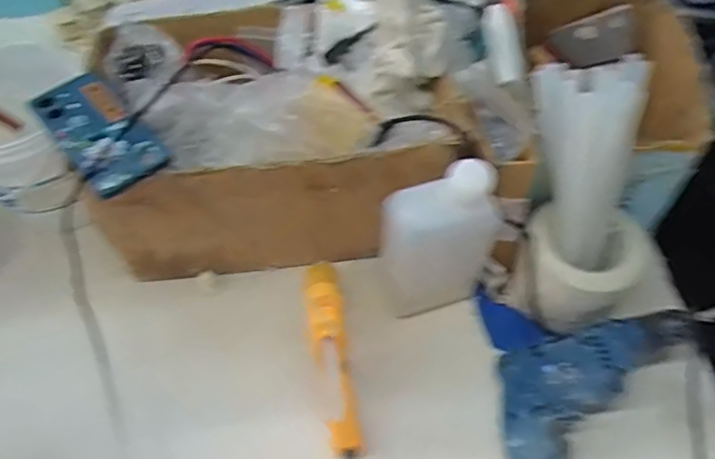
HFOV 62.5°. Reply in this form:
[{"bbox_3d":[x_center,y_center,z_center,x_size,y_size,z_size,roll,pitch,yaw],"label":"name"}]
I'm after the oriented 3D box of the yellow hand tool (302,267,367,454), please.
[{"bbox_3d":[-0.026,0.112,0.573,0.034,0.115,0.174,-10,57,-7],"label":"yellow hand tool"}]

